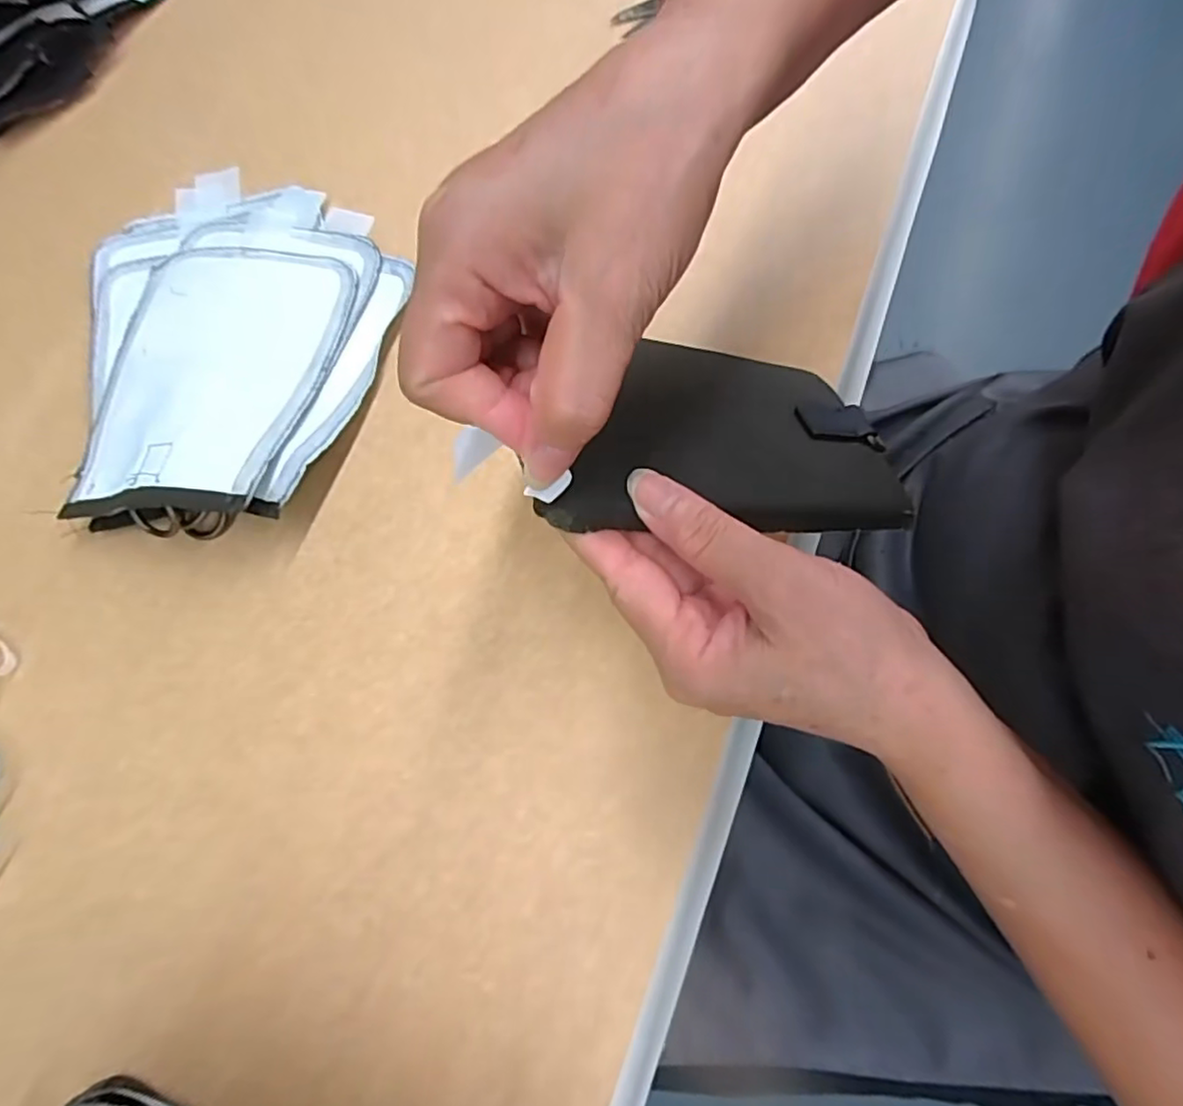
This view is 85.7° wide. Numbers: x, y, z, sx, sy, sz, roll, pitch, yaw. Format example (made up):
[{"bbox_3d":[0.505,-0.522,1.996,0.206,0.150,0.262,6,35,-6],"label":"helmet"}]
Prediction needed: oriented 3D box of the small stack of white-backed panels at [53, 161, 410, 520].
[{"bbox_3d":[-0.217,-0.135,0.373,0.195,0.039,0.249,4,73,3],"label":"small stack of white-backed panels"}]

